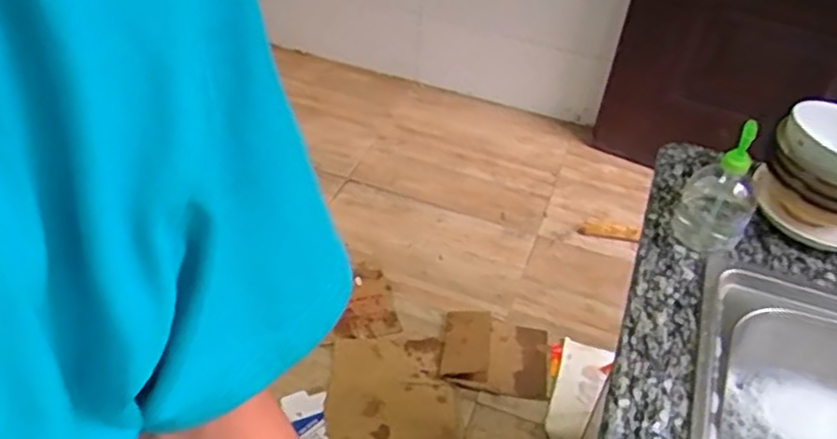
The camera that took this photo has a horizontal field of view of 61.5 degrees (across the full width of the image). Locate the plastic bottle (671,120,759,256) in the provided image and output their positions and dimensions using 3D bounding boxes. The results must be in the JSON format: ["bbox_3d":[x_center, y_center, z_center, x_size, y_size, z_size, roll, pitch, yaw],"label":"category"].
[{"bbox_3d":[0.382,-0.041,0.882,0.090,0.159,0.075,27,48,21],"label":"plastic bottle"}]

